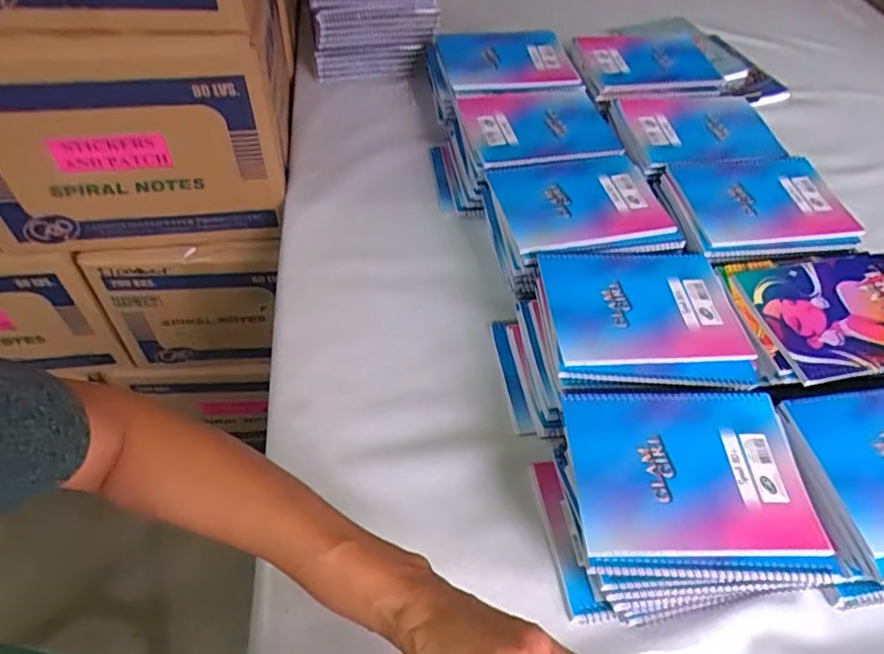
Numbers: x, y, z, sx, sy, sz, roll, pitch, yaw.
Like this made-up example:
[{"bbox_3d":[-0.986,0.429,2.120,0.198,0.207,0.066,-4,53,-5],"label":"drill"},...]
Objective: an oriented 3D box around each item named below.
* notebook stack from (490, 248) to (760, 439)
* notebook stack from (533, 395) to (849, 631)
[{"bbox_3d":[0.190,0.015,0.661,0.238,0.092,0.181,-2,50,-6],"label":"notebook stack"},{"bbox_3d":[0.208,0.155,0.551,0.211,0.094,0.185,-3,50,-6],"label":"notebook stack"}]

